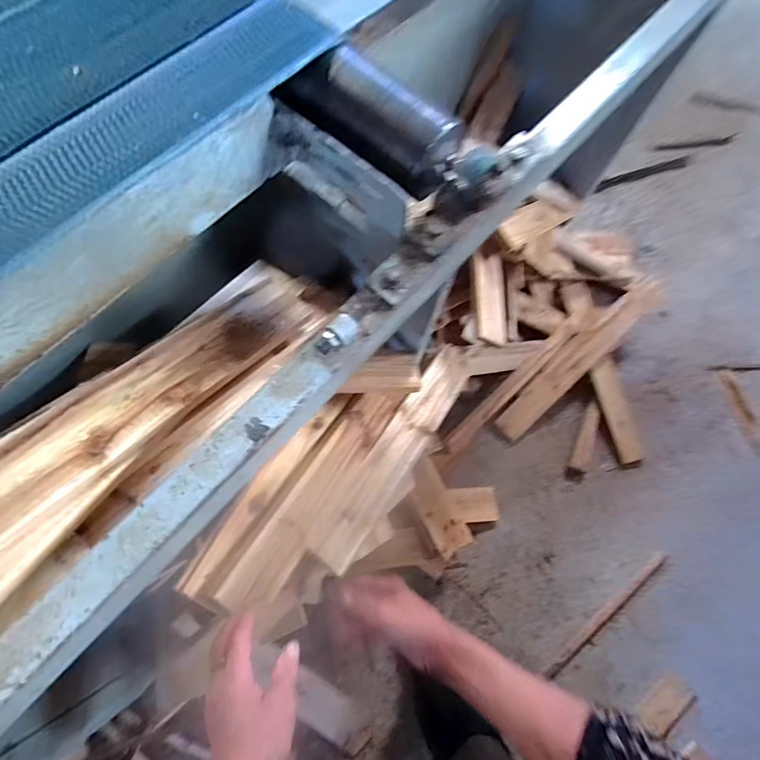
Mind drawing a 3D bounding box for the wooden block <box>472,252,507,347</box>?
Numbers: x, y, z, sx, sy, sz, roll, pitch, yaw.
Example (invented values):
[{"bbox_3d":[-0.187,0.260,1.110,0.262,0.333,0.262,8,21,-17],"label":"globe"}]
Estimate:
[{"bbox_3d":[0.228,-0.164,0.890,0.093,0.032,0.193,11,72,-37],"label":"wooden block"}]

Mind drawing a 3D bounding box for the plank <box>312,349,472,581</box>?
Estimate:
[{"bbox_3d":[0.047,0.115,0.784,0.090,0.025,0.500,47,57,-14],"label":"plank"}]

